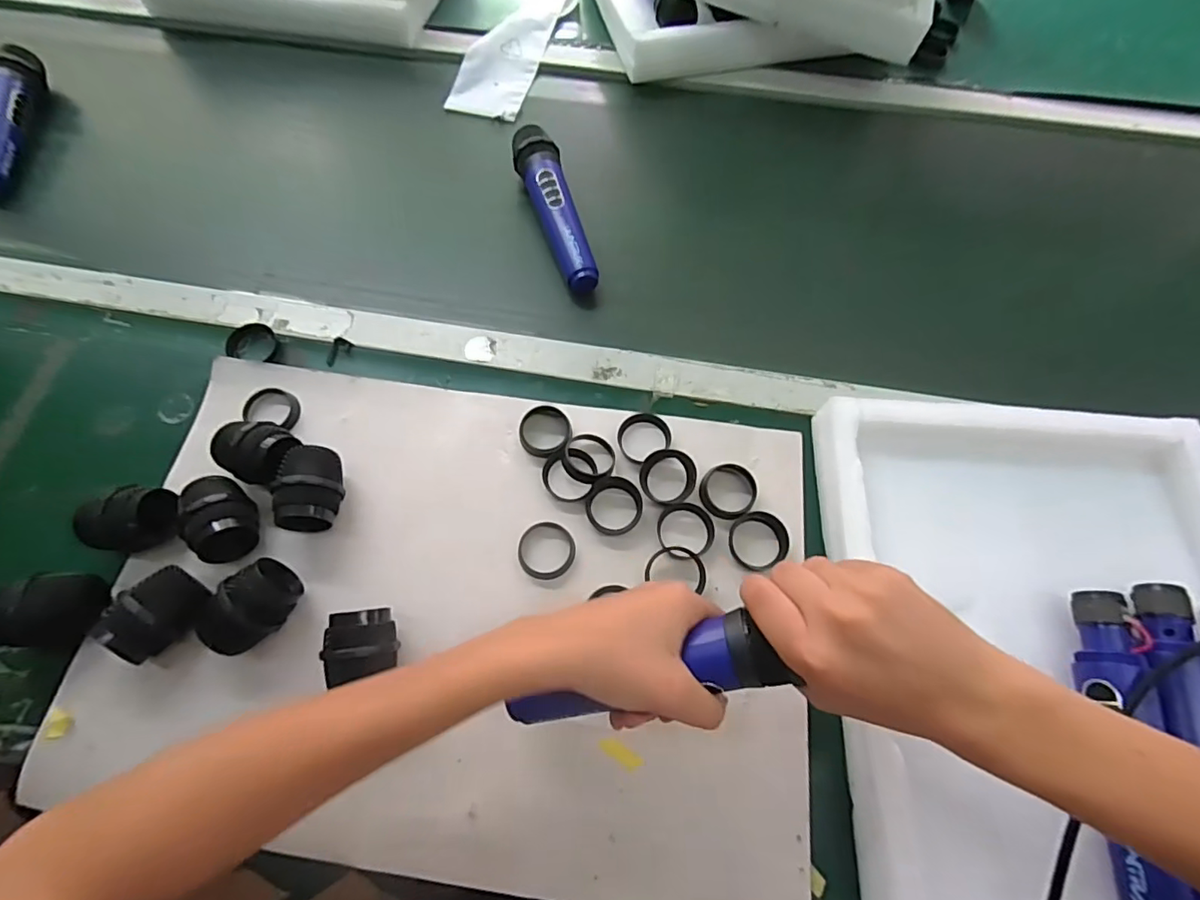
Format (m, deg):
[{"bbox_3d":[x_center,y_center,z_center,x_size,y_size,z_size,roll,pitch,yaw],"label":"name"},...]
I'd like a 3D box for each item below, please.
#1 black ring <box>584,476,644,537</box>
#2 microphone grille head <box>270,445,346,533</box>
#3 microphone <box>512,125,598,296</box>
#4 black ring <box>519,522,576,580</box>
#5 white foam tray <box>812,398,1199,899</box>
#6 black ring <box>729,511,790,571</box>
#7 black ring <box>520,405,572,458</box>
[{"bbox_3d":[0.011,0.042,0.427,0.043,0.013,0.044,1,65,-2],"label":"black ring"},{"bbox_3d":[-0.217,0.029,0.415,0.040,0.045,0.062,-2,65,-3],"label":"microphone grille head"},{"bbox_3d":[-0.048,-0.242,0.557,0.044,0.053,0.199,-13,66,-8],"label":"microphone"},{"bbox_3d":[-0.040,0.077,0.420,0.043,0.007,0.044,1,65,-2],"label":"black ring"},{"bbox_3d":[0.300,0.134,0.372,0.274,0.056,0.348,6,65,1],"label":"white foam tray"},{"bbox_3d":[0.119,0.067,0.415,0.043,0.009,0.041,1,65,-2],"label":"black ring"},{"bbox_3d":[-0.044,-0.016,0.451,0.042,0.012,0.041,1,65,-2],"label":"black ring"}]

